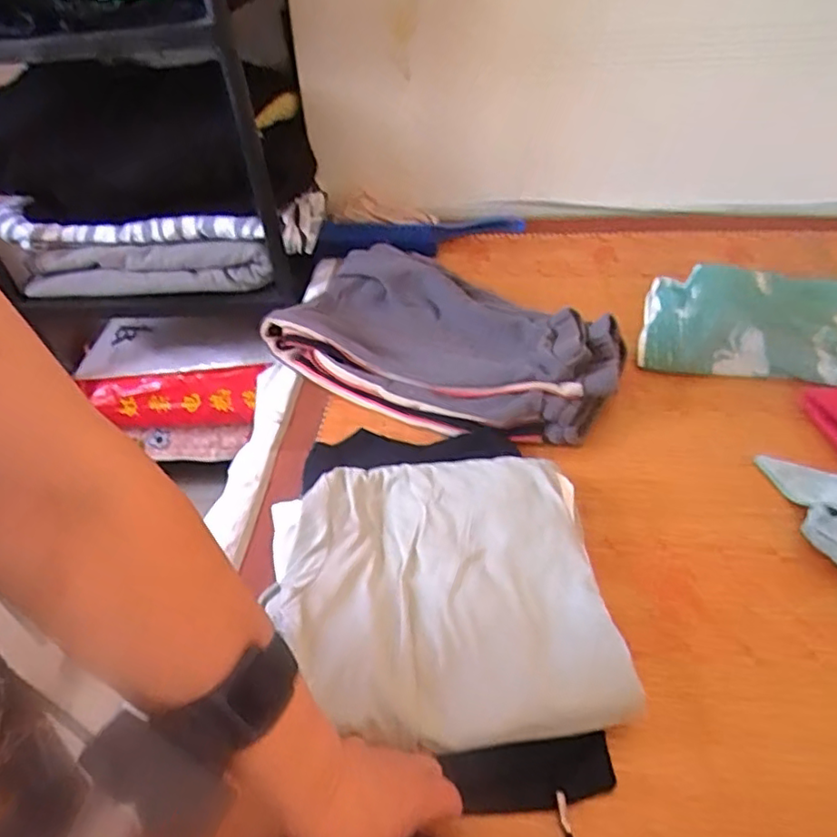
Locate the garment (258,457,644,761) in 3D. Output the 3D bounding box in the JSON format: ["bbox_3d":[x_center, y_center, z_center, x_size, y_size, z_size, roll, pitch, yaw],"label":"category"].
[{"bbox_3d":[0.014,0.137,0.519,0.266,0.030,0.250,-7,46,-3],"label":"garment"}]

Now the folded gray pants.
[{"bbox_3d":[0.013,-0.112,0.781,0.471,0.081,0.239,26,52,30],"label":"folded gray pants"}]

